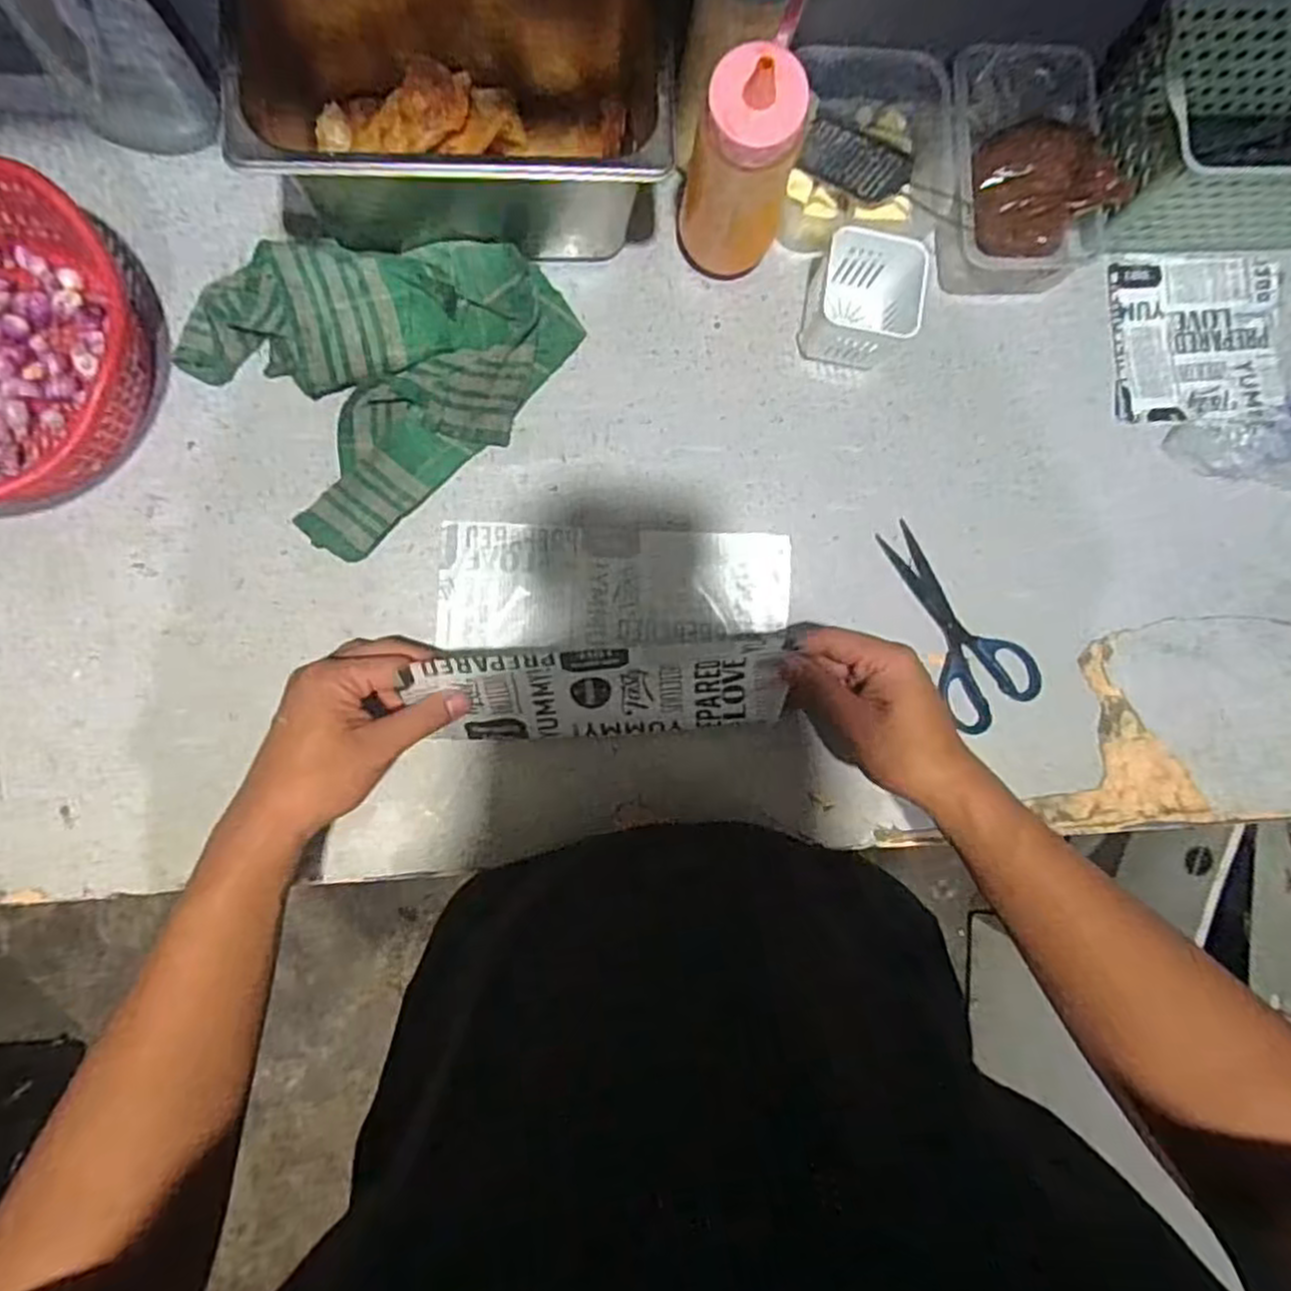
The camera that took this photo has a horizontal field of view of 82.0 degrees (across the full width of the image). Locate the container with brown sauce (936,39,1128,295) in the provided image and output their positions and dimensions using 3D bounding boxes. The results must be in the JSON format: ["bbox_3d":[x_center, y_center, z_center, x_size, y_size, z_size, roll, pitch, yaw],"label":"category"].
[{"bbox_3d":[0.297,-0.368,0.579,0.127,0.067,0.160,-2,88,-5],"label":"container with brown sauce"}]

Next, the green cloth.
[{"bbox_3d":[-0.193,-0.217,0.540,0.245,0.046,0.204,-43,92,-5],"label":"green cloth"}]

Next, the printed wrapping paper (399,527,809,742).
[{"bbox_3d":[-0.022,-0.012,0.528,0.258,0.086,0.156,1,88,-5],"label":"printed wrapping paper"}]

